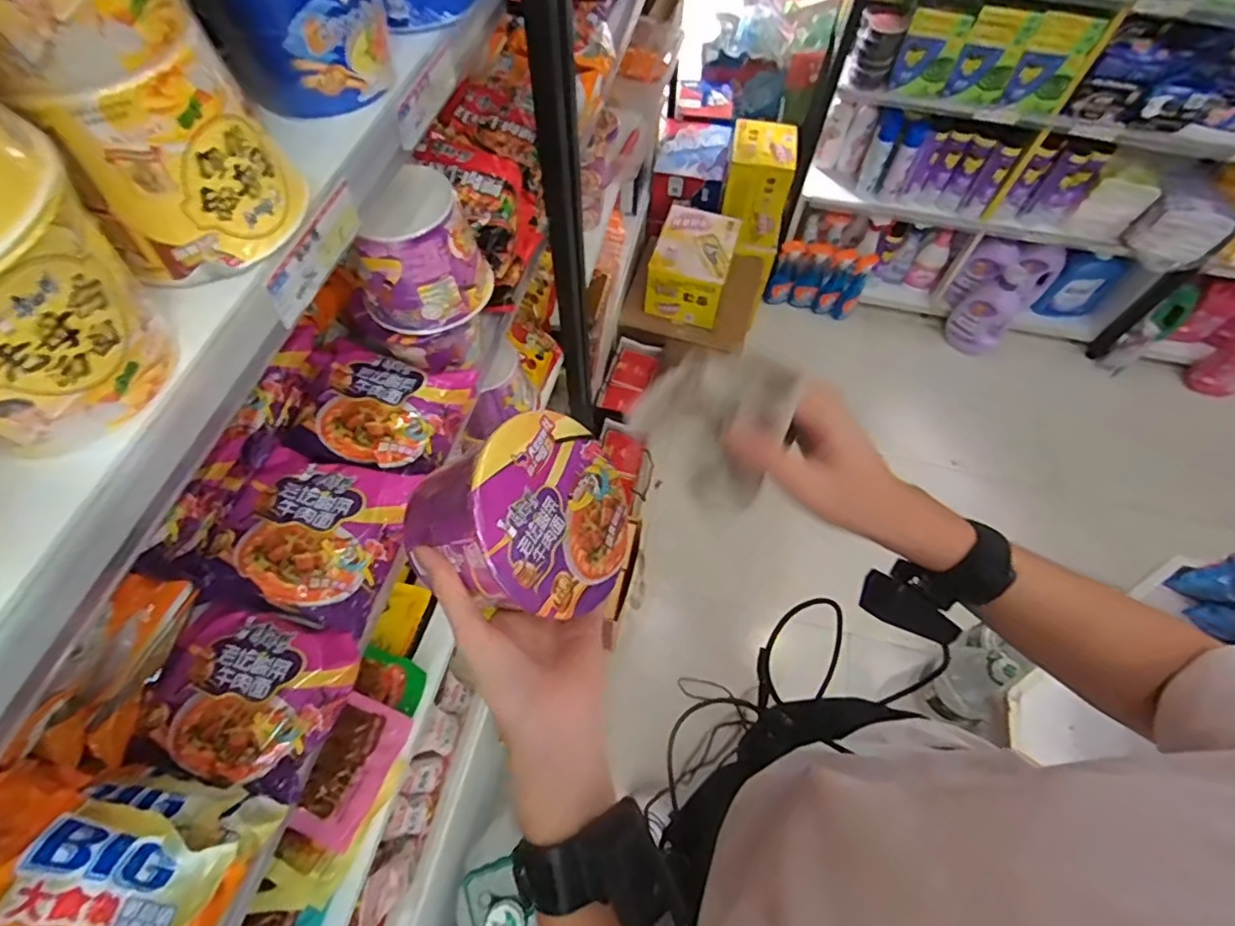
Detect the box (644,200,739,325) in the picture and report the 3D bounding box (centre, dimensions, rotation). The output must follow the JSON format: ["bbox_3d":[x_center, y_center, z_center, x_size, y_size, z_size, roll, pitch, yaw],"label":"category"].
[{"bbox_3d":[0.213,-0.561,1.658,0.202,0.165,0.286,16,62,8],"label":"box"}]

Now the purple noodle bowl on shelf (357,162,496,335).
[{"bbox_3d":[-0.196,-0.209,0.575,0.119,0.100,0.119,0,61,-1],"label":"purple noodle bowl on shelf"}]

